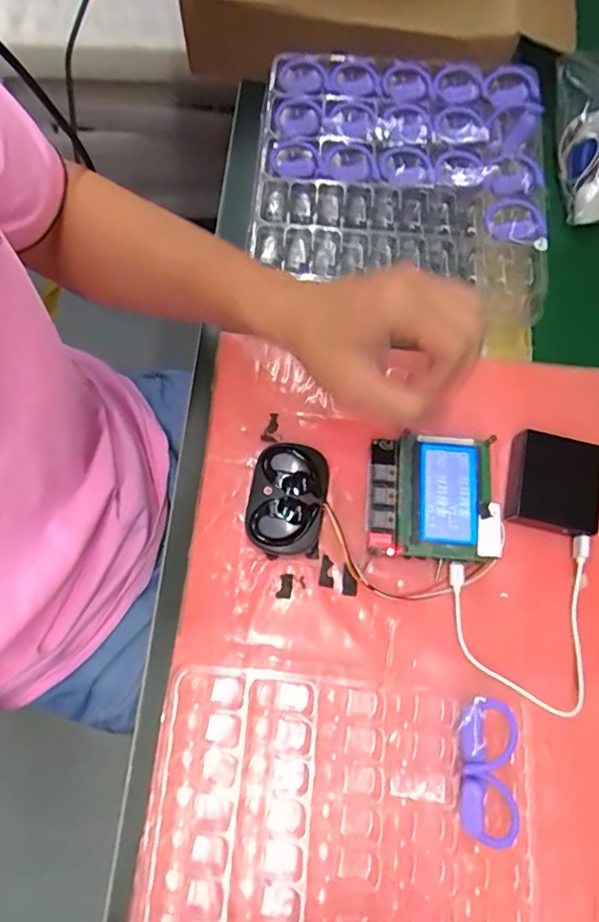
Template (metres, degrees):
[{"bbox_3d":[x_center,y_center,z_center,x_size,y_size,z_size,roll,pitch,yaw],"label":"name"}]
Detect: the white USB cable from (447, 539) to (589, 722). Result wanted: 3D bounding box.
[{"bbox_3d":[0.177,0.125,0.411,0.112,0.029,0.116,-10,73,-3],"label":"white USB cable"}]

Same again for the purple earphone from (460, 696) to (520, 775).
[{"bbox_3d":[0.127,0.184,0.370,0.033,0.017,0.046,3,72,1],"label":"purple earphone"}]

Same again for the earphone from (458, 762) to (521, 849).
[{"bbox_3d":[0.125,0.227,0.363,0.036,0.012,0.048,9,73,3],"label":"earphone"}]

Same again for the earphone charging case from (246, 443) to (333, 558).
[{"bbox_3d":[-0.010,0.031,0.438,0.058,0.026,0.084,14,73,5],"label":"earphone charging case"}]

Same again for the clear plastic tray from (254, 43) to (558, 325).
[{"bbox_3d":[0.090,-0.256,0.493,0.268,0.051,0.253,11,87,7],"label":"clear plastic tray"}]

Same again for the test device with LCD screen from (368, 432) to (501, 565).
[{"bbox_3d":[0.099,0.029,0.427,0.091,0.048,0.098,4,72,2],"label":"test device with LCD screen"}]

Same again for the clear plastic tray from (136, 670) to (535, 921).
[{"bbox_3d":[0.022,0.276,0.355,0.249,0.031,0.243,3,72,1],"label":"clear plastic tray"}]

